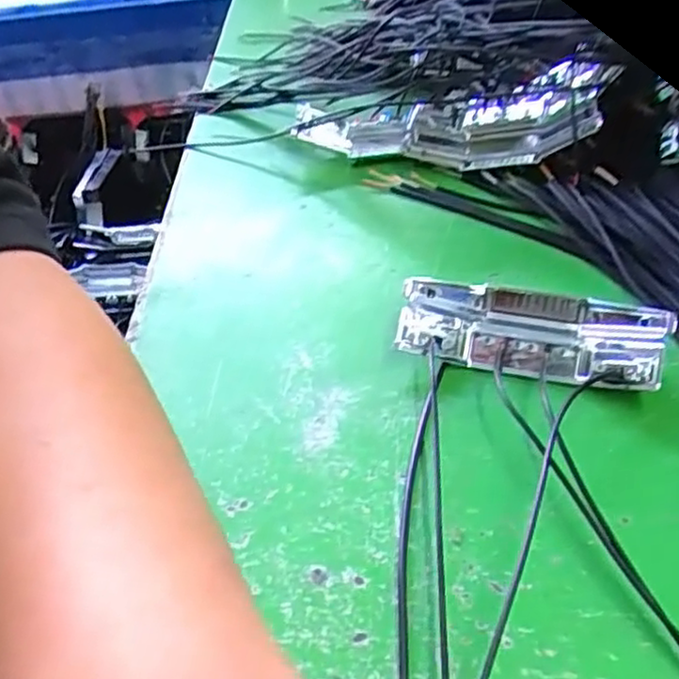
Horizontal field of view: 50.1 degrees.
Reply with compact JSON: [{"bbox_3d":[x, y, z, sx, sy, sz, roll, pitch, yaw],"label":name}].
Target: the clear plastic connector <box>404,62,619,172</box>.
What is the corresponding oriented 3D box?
[{"bbox_3d":[0.087,-0.111,0.374,0.105,0.038,0.025,-6,36,37],"label":"clear plastic connector"}]

